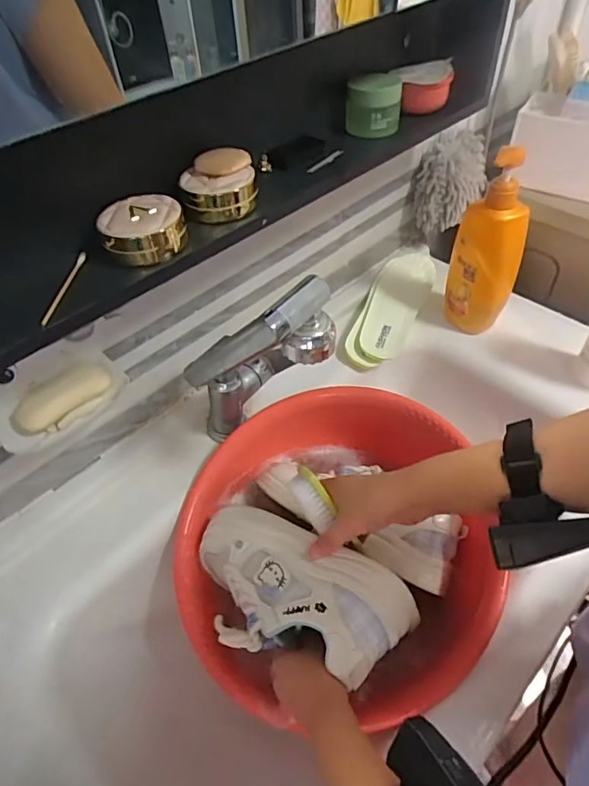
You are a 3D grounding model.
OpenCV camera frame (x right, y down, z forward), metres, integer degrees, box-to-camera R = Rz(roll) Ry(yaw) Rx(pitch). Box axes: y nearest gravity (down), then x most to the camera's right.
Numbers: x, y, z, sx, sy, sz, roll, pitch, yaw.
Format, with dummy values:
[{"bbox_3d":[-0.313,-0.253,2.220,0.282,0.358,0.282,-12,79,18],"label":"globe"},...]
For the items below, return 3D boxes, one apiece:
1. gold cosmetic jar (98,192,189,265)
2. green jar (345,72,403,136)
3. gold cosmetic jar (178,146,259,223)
[{"bbox_3d":[-0.132,-0.142,0.428,0.070,0.033,0.071,-2,48,2],"label":"gold cosmetic jar"},{"bbox_3d":[0.092,-0.332,0.565,0.059,0.053,0.053,5,49,9],"label":"green jar"},{"bbox_3d":[-0.071,-0.198,0.466,0.069,0.042,0.065,-8,48,-3],"label":"gold cosmetic jar"}]

